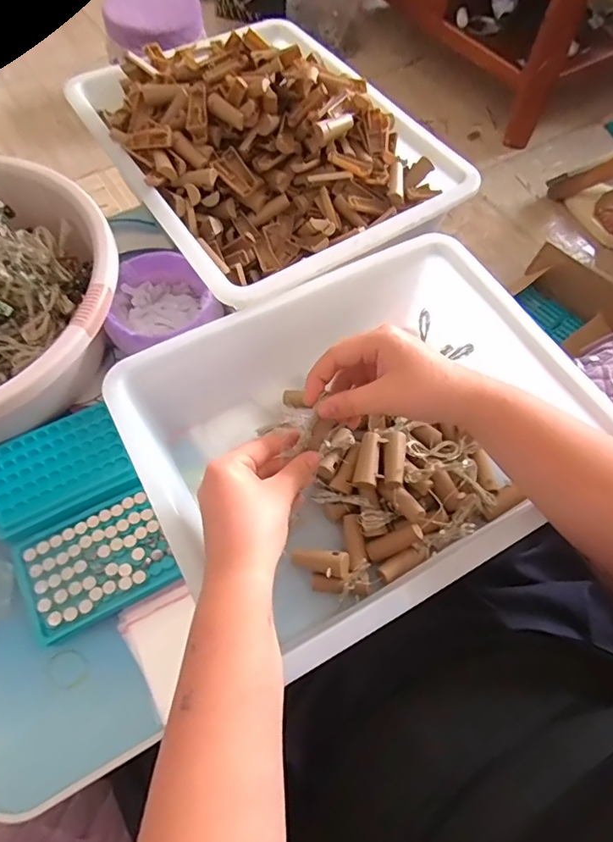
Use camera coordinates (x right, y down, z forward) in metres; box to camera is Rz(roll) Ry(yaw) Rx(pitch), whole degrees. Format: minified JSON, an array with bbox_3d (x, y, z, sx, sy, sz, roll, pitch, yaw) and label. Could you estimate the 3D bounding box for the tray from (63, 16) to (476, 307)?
[{"bbox_3d":[-0.048,-0.324,0.574,0.317,0.116,0.404,-30,66,-16],"label":"tray"}]

